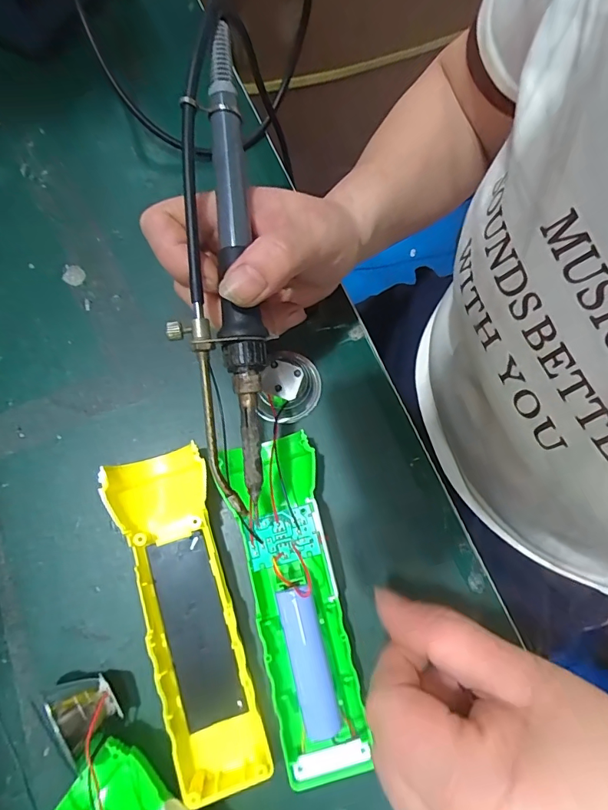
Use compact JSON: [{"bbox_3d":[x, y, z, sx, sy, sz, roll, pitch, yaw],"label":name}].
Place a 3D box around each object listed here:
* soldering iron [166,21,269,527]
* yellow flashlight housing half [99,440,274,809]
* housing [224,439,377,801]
[{"bbox_3d":[-0.037,-0.053,0.189,0.036,0.037,0.197,-4,91,-3],"label":"soldering iron"},{"bbox_3d":[-0.057,0.103,0.227,0.048,0.027,0.163,-18,77,-7],"label":"yellow flashlight housing half"},{"bbox_3d":[-0.004,0.098,0.227,0.045,0.028,0.163,-11,76,-5],"label":"housing"}]

